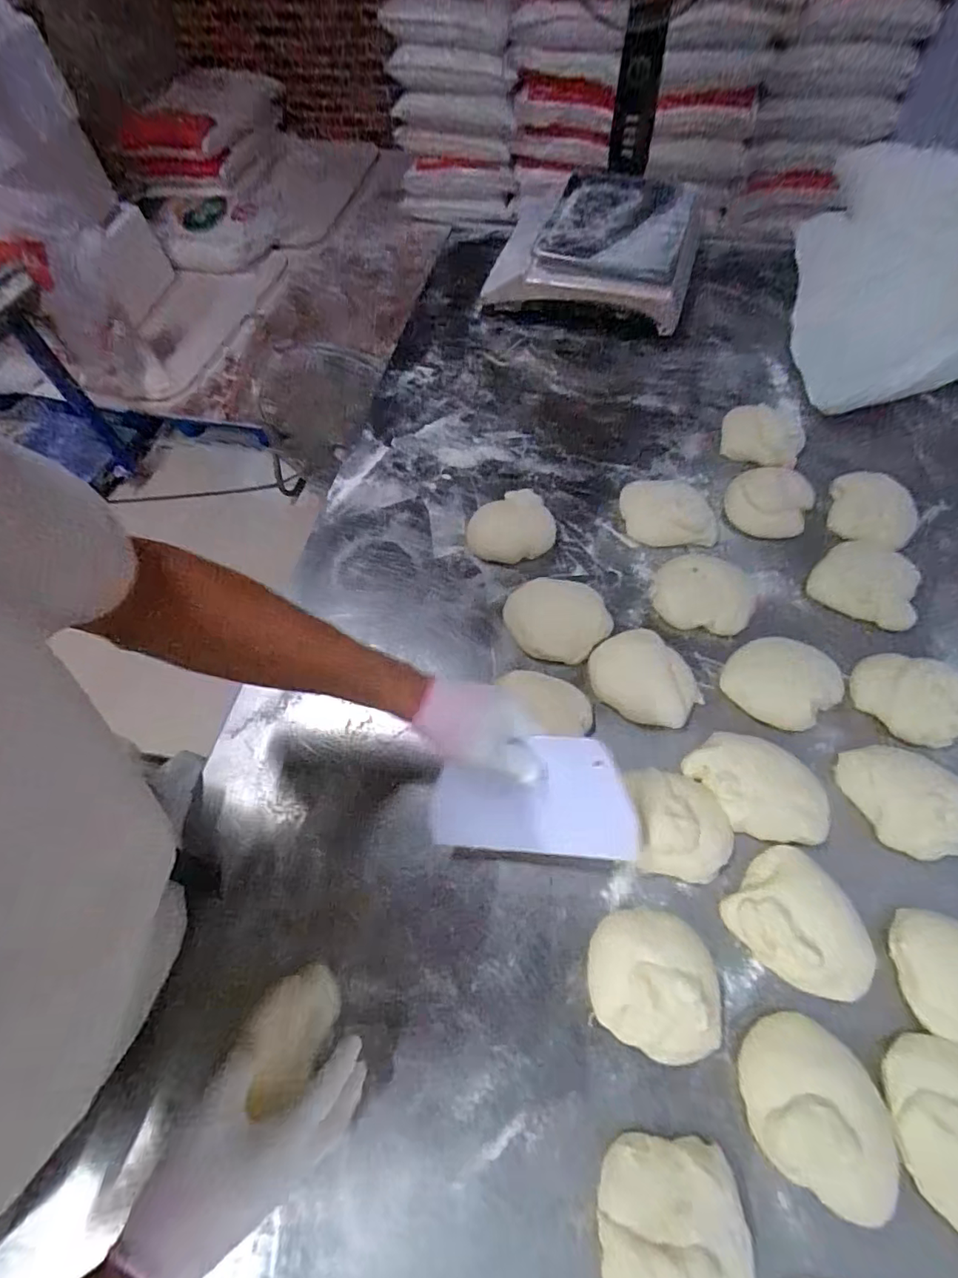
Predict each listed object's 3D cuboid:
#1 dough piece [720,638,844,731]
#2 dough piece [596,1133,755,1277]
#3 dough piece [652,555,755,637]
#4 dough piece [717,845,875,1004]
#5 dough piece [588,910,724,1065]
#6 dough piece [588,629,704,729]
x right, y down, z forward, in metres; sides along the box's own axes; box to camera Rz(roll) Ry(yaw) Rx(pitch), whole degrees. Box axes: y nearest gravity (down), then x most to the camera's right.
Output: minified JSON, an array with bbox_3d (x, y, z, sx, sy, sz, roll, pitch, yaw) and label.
[{"bbox_3d":[0.340,0.045,0.592,0.098,0.033,0.106,-1,62,3],"label":"dough piece"},{"bbox_3d":[0.145,0.459,0.390,0.107,0.037,0.136,-2,62,2],"label":"dough piece"},{"bbox_3d":[0.280,-0.056,0.645,0.119,0.033,0.094,5,63,6],"label":"dough piece"},{"bbox_3d":[0.300,0.262,0.487,0.103,0.036,0.124,-38,67,-15],"label":"dough piece"},{"bbox_3d":[0.156,0.305,0.470,0.117,0.039,0.113,12,64,10],"label":"dough piece"},{"bbox_3d":[0.185,0.042,0.591,0.093,0.059,0.120,-39,67,-16],"label":"dough piece"}]

